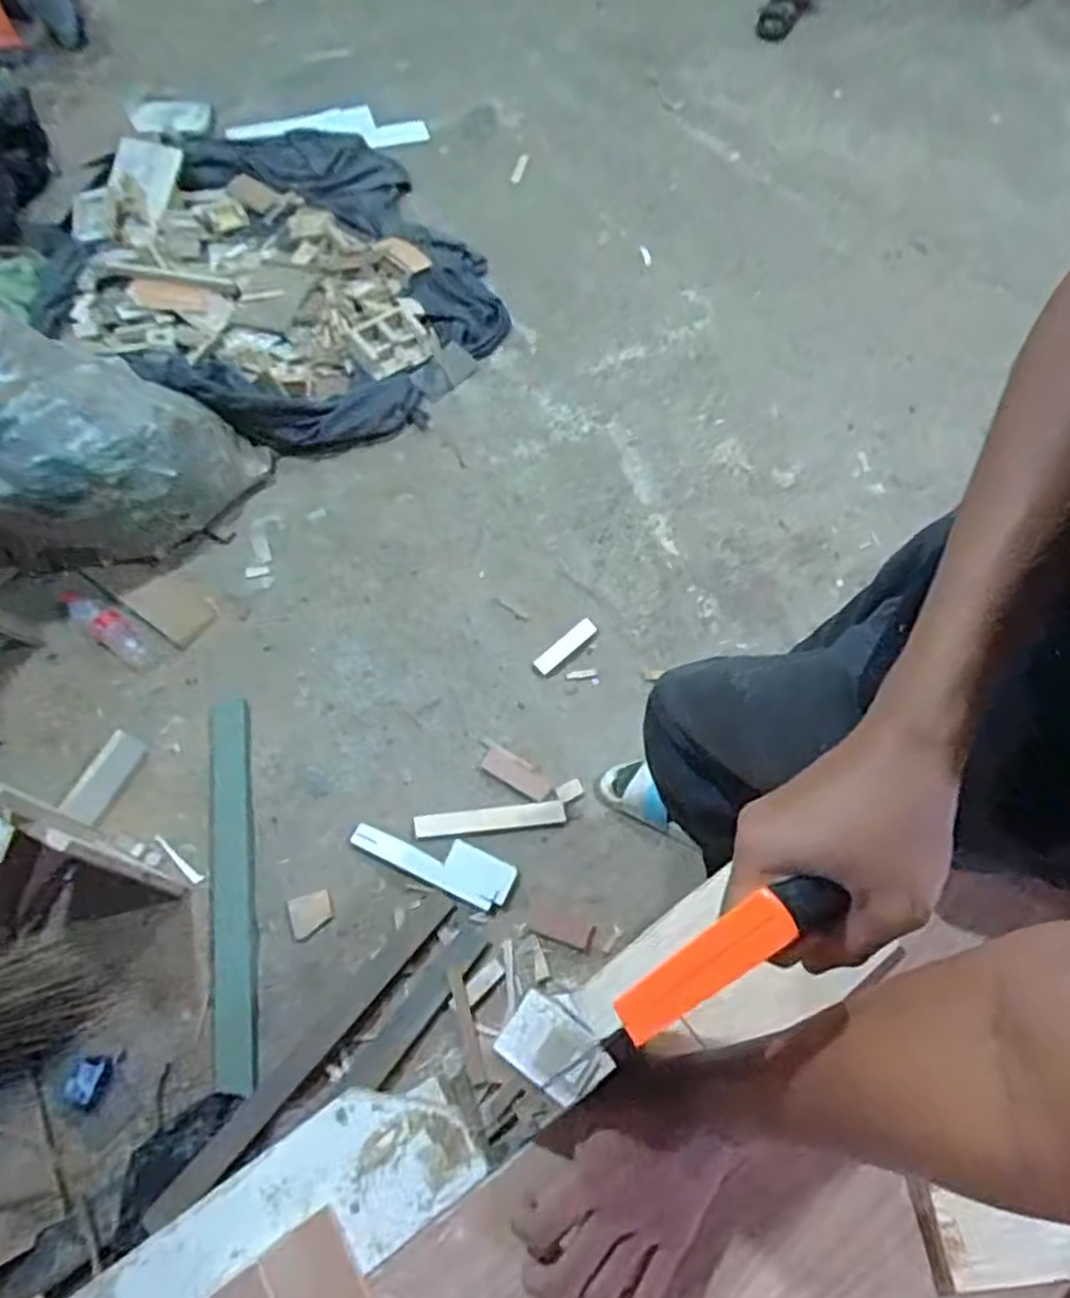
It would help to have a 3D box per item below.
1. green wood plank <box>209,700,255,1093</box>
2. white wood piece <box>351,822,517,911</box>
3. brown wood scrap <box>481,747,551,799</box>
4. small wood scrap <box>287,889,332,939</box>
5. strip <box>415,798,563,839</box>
[{"bbox_3d":[-0.516,0.392,1.257,0.065,0.027,0.628,-9,63,-4],"label":"green wood plank"},{"bbox_3d":[-0.173,0.355,1.260,0.280,0.022,0.086,21,65,11],"label":"white wood piece"},{"bbox_3d":[-0.032,0.223,1.331,0.132,0.013,0.041,26,66,14],"label":"brown wood scrap"},{"bbox_3d":[-0.372,0.439,1.224,0.068,0.008,0.064,-17,64,-8],"label":"small wood scrap"},{"bbox_3d":[-0.080,0.298,1.297,0.259,0.017,0.042,-6,63,-2],"label":"strip"}]

